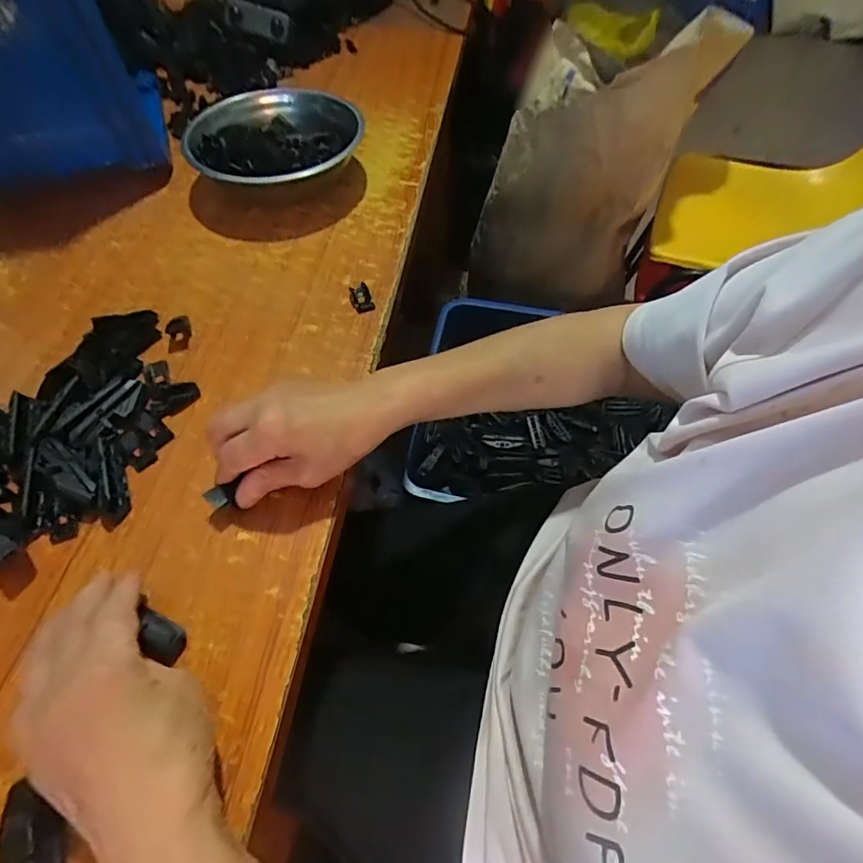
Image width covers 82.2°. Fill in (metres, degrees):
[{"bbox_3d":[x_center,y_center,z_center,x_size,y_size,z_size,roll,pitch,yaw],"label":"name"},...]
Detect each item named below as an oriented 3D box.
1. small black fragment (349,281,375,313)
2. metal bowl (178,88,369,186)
[{"bbox_3d":[-0.071,-0.133,0.495,0.021,0.004,0.037,-17,60,-10],"label":"small black fragment"},{"bbox_3d":[-0.179,-0.334,0.583,0.189,0.063,0.189,0,58,0],"label":"metal bowl"}]

